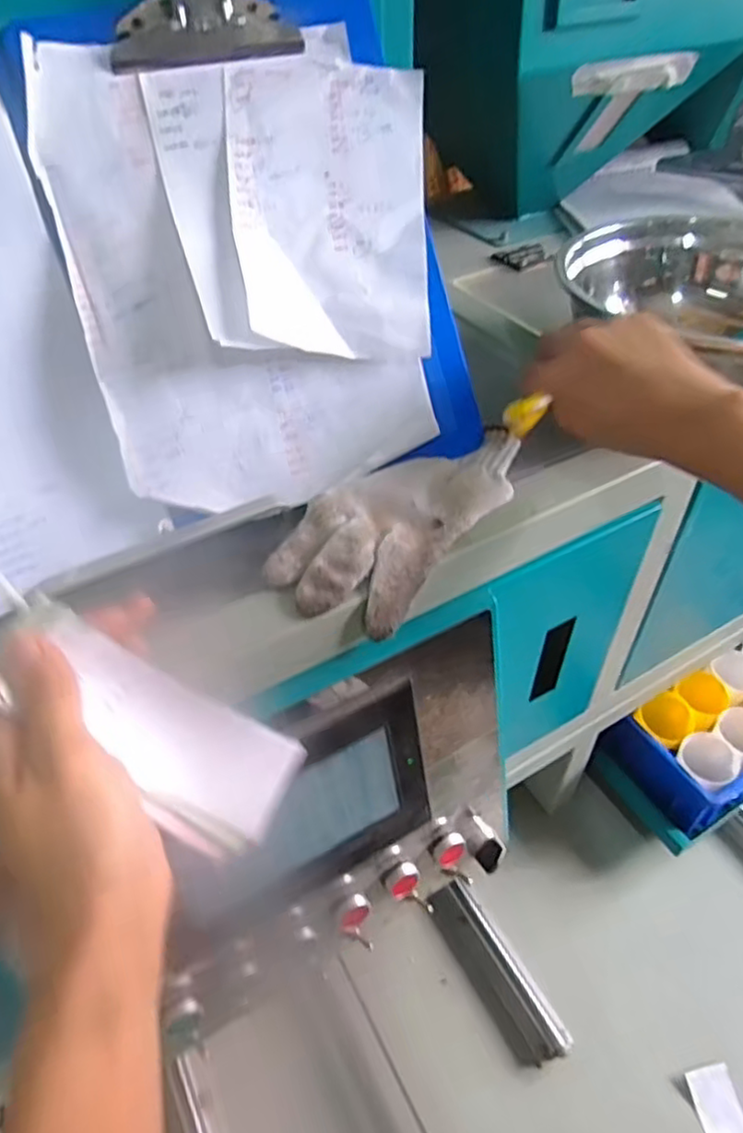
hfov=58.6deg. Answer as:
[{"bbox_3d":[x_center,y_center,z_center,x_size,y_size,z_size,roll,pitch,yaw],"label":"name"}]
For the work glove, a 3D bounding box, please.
[{"bbox_3d":[0.030,-0.032,0.430,0.199,0.037,0.081,-36,53,-26],"label":"work glove"}]

